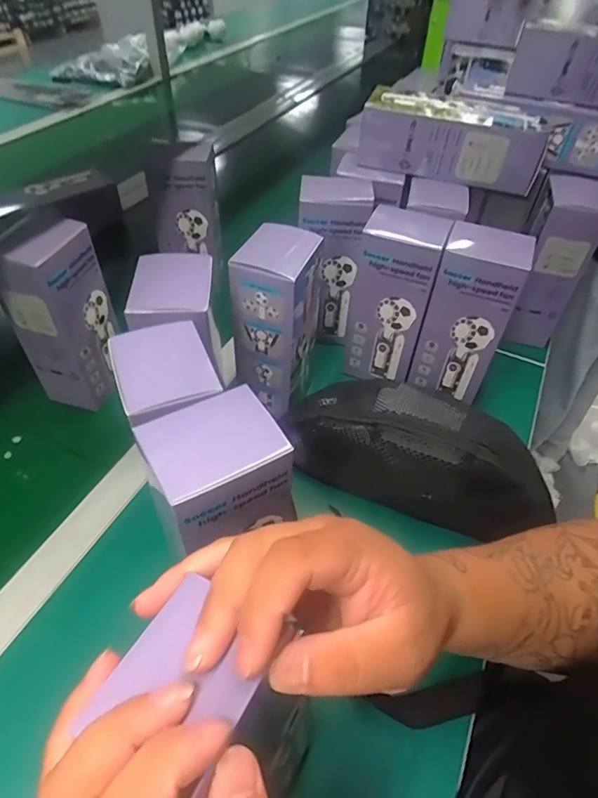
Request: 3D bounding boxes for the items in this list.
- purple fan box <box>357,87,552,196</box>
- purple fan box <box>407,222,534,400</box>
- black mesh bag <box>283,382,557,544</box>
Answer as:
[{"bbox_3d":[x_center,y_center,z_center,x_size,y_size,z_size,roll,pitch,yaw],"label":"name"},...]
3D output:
[{"bbox_3d":[0.171,-0.285,0.542,0.194,0.070,0.072,19,50,14],"label":"purple fan box"},{"bbox_3d":[0.181,-0.091,0.529,0.078,0.175,0.066,18,49,14],"label":"purple fan box"},{"bbox_3d":[0.114,0.045,0.480,0.245,0.082,0.128,15,49,11],"label":"black mesh bag"}]

